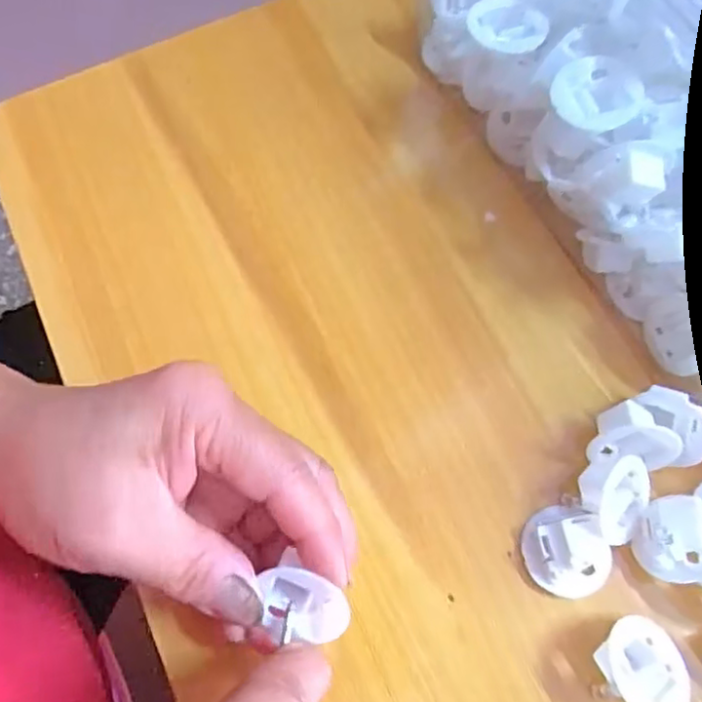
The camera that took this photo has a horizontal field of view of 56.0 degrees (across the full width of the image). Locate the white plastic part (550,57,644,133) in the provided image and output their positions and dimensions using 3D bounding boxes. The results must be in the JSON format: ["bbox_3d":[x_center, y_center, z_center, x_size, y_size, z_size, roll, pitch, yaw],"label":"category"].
[{"bbox_3d":[0.094,-0.099,0.252,0.032,0.010,0.028,33,74,10],"label":"white plastic part"}]

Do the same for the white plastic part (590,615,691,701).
[{"bbox_3d":[0.103,0.111,0.232,0.030,0.020,0.031,0,71,0],"label":"white plastic part"}]

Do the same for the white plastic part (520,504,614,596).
[{"bbox_3d":[0.080,0.075,0.246,0.027,0.017,0.032,-27,73,-9],"label":"white plastic part"}]

